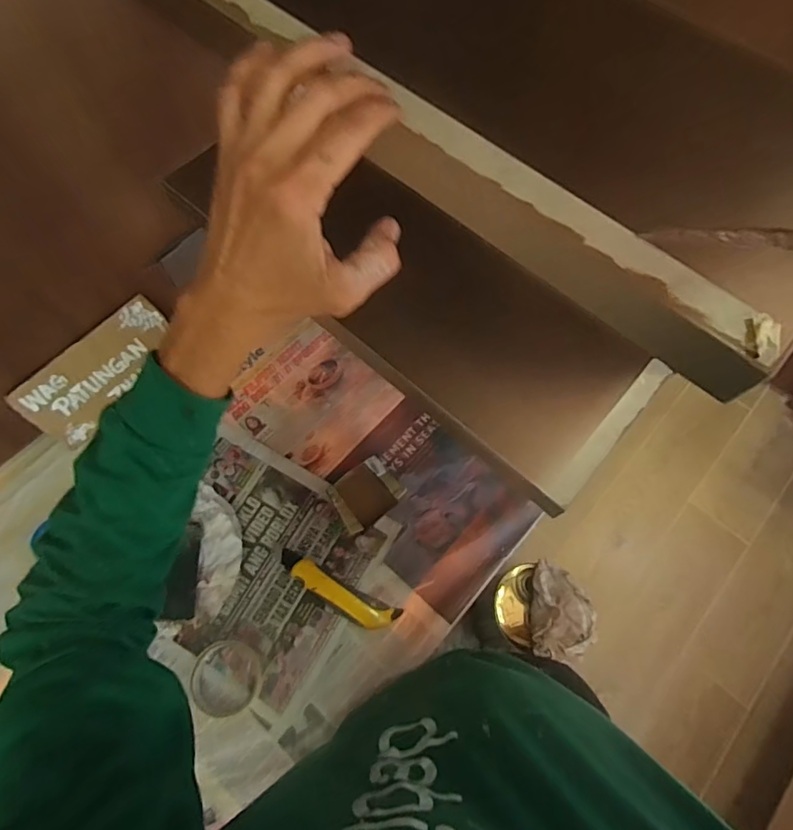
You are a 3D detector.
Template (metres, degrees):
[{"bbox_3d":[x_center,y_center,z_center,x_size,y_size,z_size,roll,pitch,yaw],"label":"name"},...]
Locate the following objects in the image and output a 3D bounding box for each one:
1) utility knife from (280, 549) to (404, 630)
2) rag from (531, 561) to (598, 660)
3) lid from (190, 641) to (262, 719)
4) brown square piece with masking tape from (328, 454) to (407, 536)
[{"bbox_3d":[-0.079,0.229,0.676,0.168,0.031,0.037,26,70,9],"label":"utility knife"},{"bbox_3d":[0.302,0.355,0.940,0.117,0.043,0.156,11,68,3],"label":"rag"},{"bbox_3d":[-0.210,0.325,0.647,0.081,0.011,0.081,0,68,-1],"label":"lid"},{"bbox_3d":[-0.043,0.109,0.729,0.096,0.039,0.075,-38,73,-15],"label":"brown square piece with masking tape"}]

